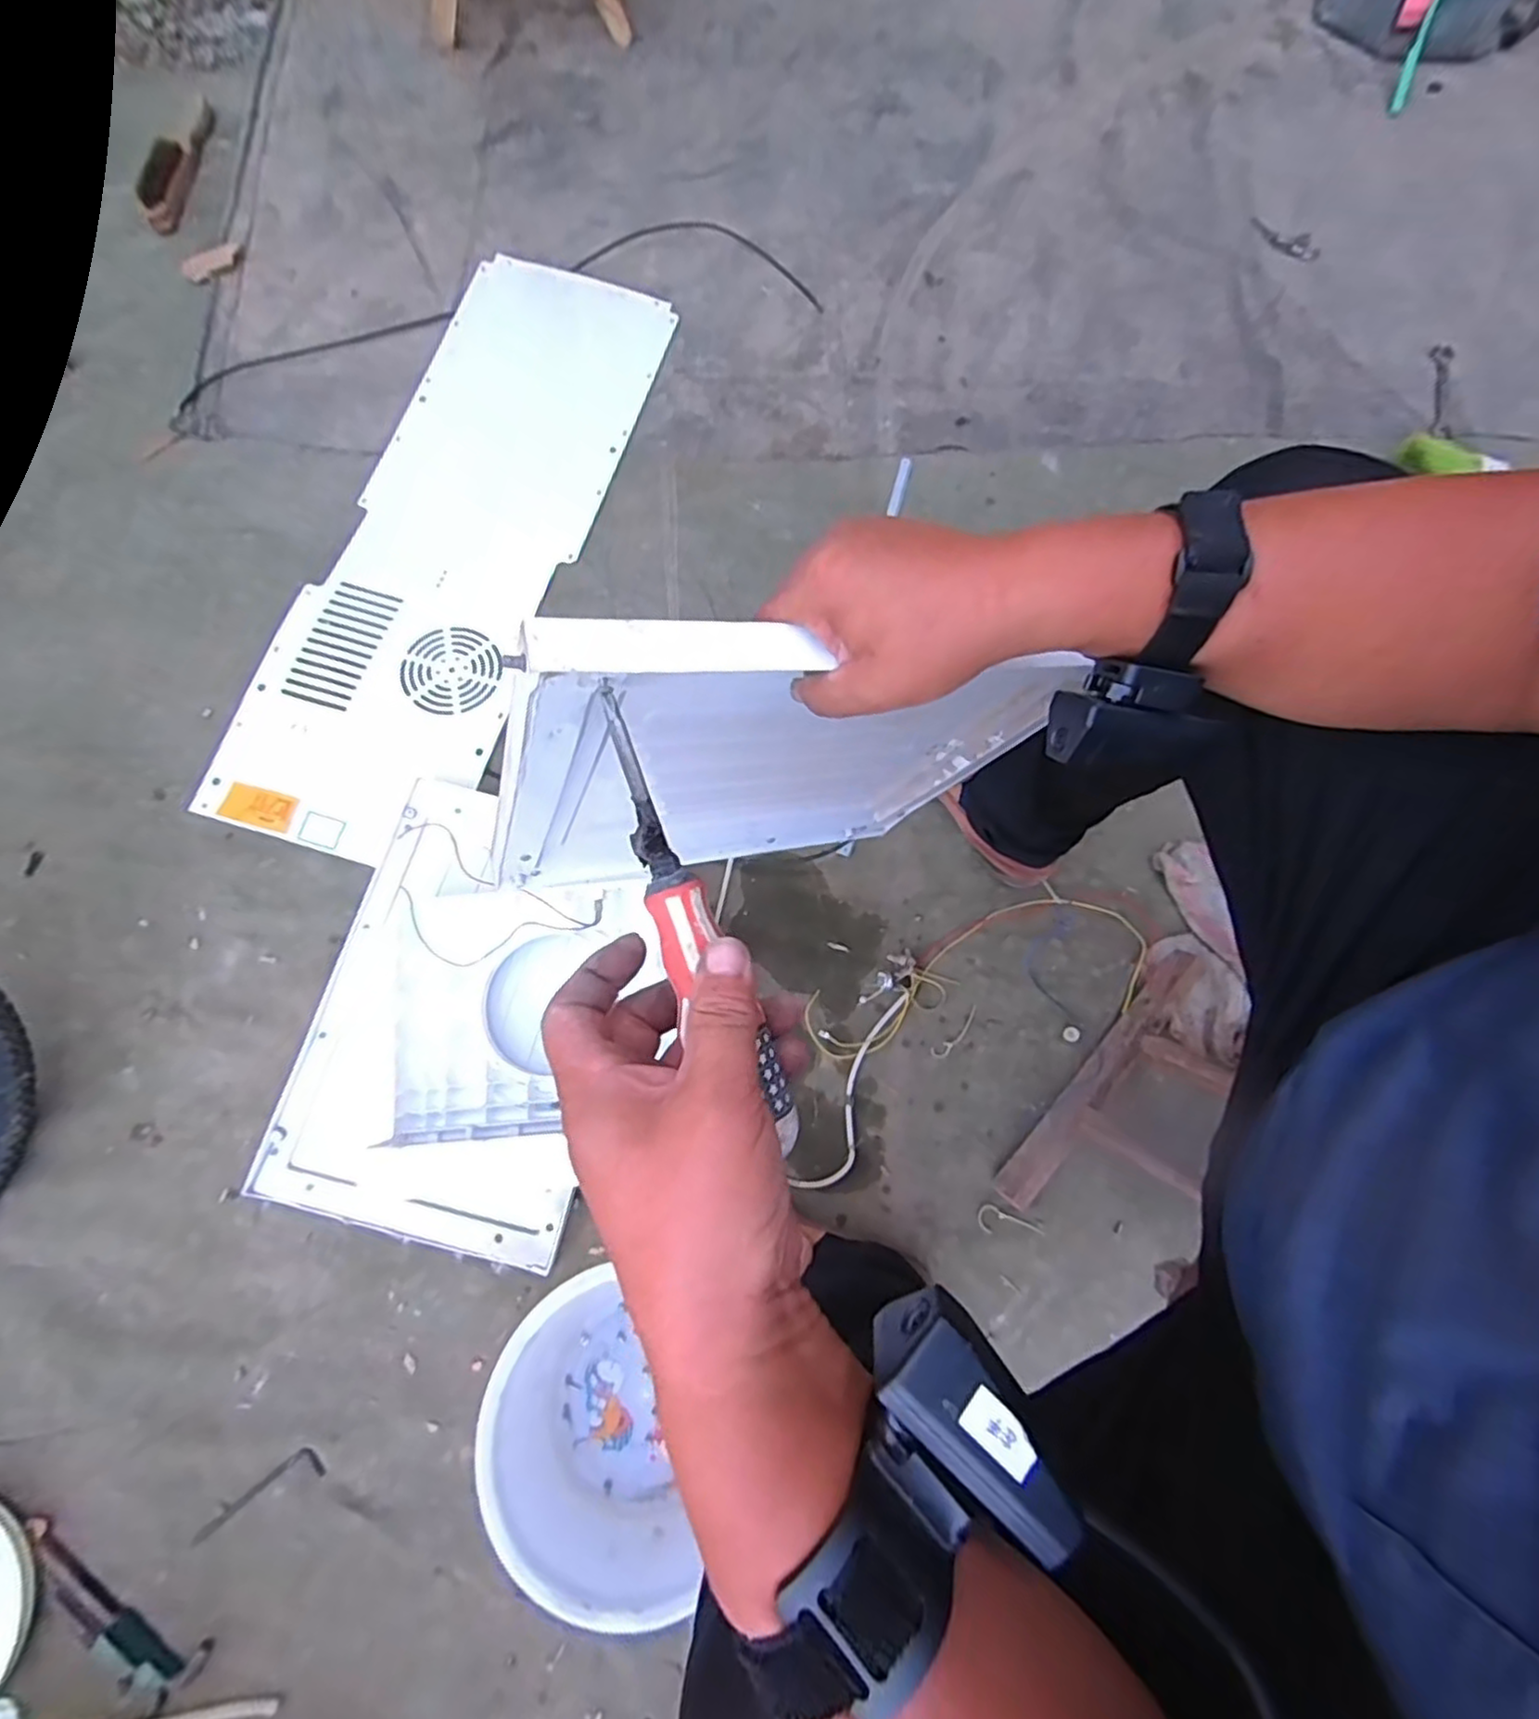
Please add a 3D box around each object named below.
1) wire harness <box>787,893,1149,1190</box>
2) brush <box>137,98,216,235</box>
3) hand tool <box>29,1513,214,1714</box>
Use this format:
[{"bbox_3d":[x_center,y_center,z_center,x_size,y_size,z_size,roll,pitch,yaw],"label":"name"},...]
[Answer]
[{"bbox_3d":[0.196,0.166,0.736,0.451,0.019,0.166,-27,78,-8],"label":"wire harness"},{"bbox_3d":[-0.821,-0.978,0.957,0.060,0.043,0.251,13,76,0],"label":"brush"},{"bbox_3d":[-0.568,0.643,0.586,0.189,0.025,0.044,29,77,5],"label":"hand tool"}]

